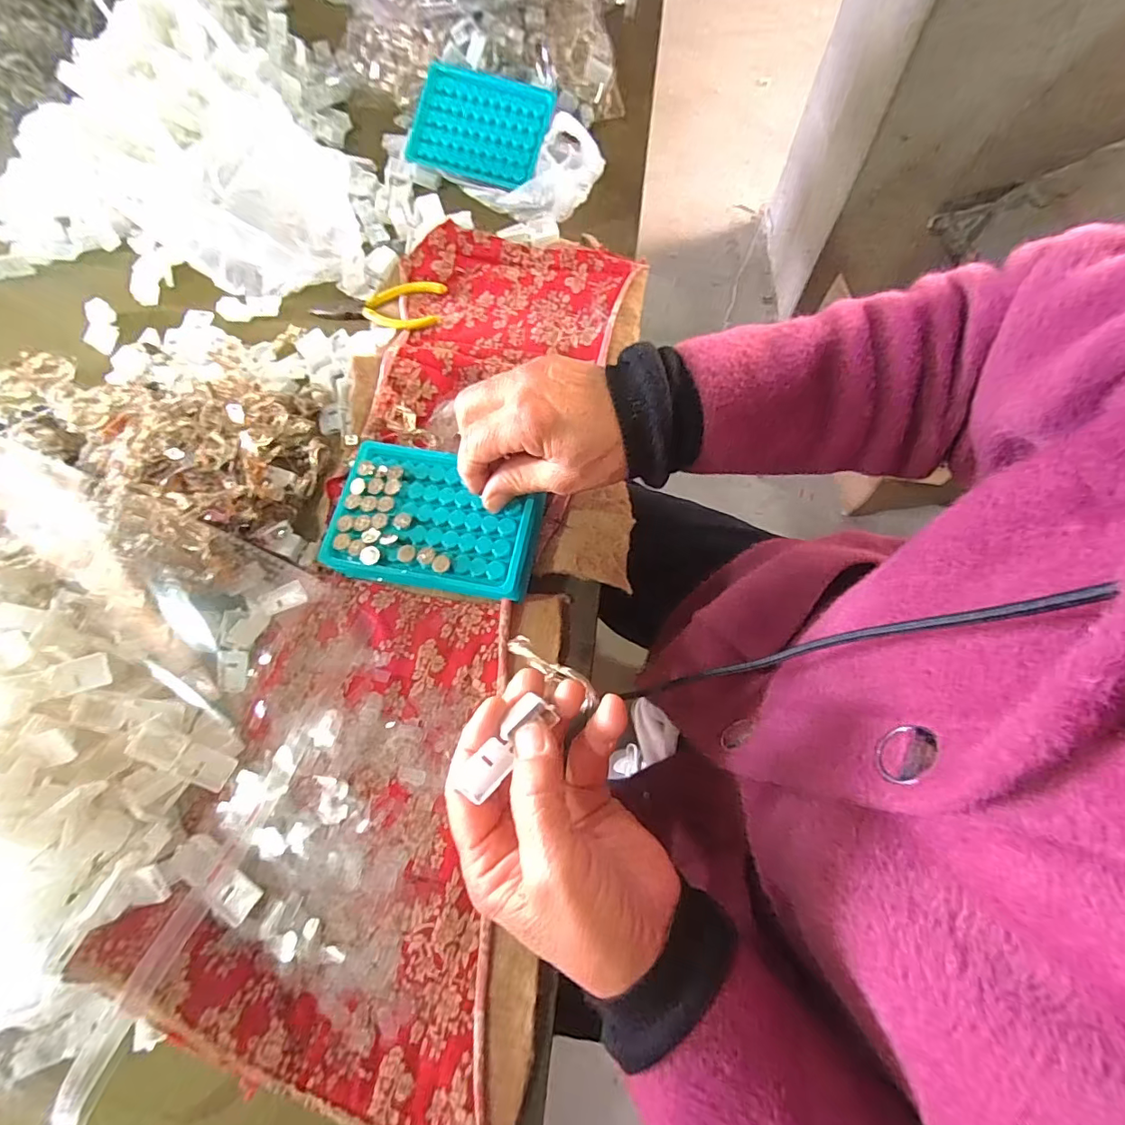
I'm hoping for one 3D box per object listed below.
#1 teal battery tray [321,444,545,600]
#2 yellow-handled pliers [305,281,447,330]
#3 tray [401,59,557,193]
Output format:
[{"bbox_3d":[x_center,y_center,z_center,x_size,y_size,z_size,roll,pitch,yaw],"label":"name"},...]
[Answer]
[{"bbox_3d":[-0.084,-0.030,0.348,0.136,0.021,0.095,8,70,6],"label":"teal battery tray"},{"bbox_3d":[-0.164,-0.233,0.456,0.116,0.013,0.052,10,70,6],"label":"yellow-handled pliers"},{"bbox_3d":[-0.082,-0.427,0.497,0.129,0.009,0.095,21,97,5],"label":"tray"}]

